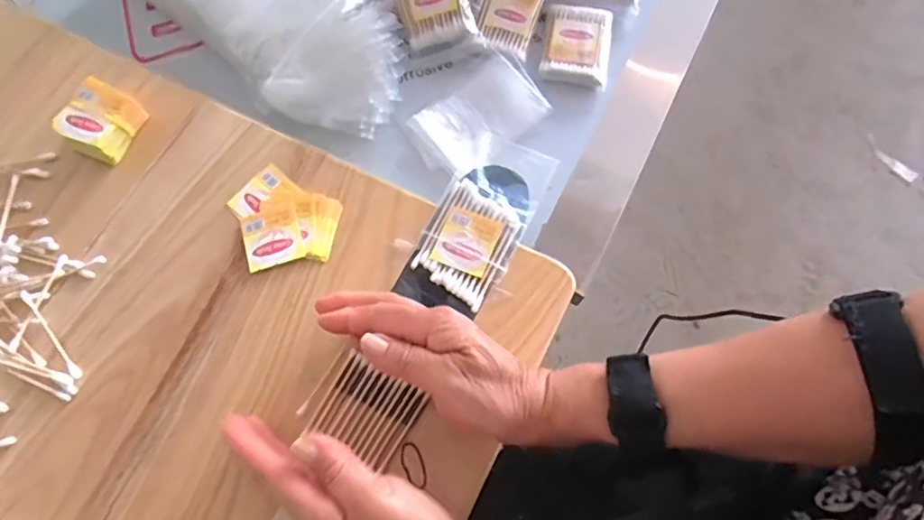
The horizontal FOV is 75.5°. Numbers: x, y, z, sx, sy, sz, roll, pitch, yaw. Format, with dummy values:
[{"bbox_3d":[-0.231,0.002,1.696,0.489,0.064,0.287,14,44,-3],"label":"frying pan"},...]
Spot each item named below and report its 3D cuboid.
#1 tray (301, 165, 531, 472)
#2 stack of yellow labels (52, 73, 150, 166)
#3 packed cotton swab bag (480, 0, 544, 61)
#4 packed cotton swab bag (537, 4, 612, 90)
[{"bbox_3d":[-0.019,0.026,0.408,0.061,0.011,0.217,29,75,8],"label":"tray"},{"bbox_3d":[-0.267,-0.102,0.445,0.045,0.030,0.050,26,71,8],"label":"stack of yellow labels"},{"bbox_3d":[0.042,-0.218,0.537,0.050,0.018,0.068,17,84,-1],"label":"packed cotton swab bag"},{"bbox_3d":[0.103,-0.195,0.533,0.059,0.016,0.079,10,72,4],"label":"packed cotton swab bag"}]

